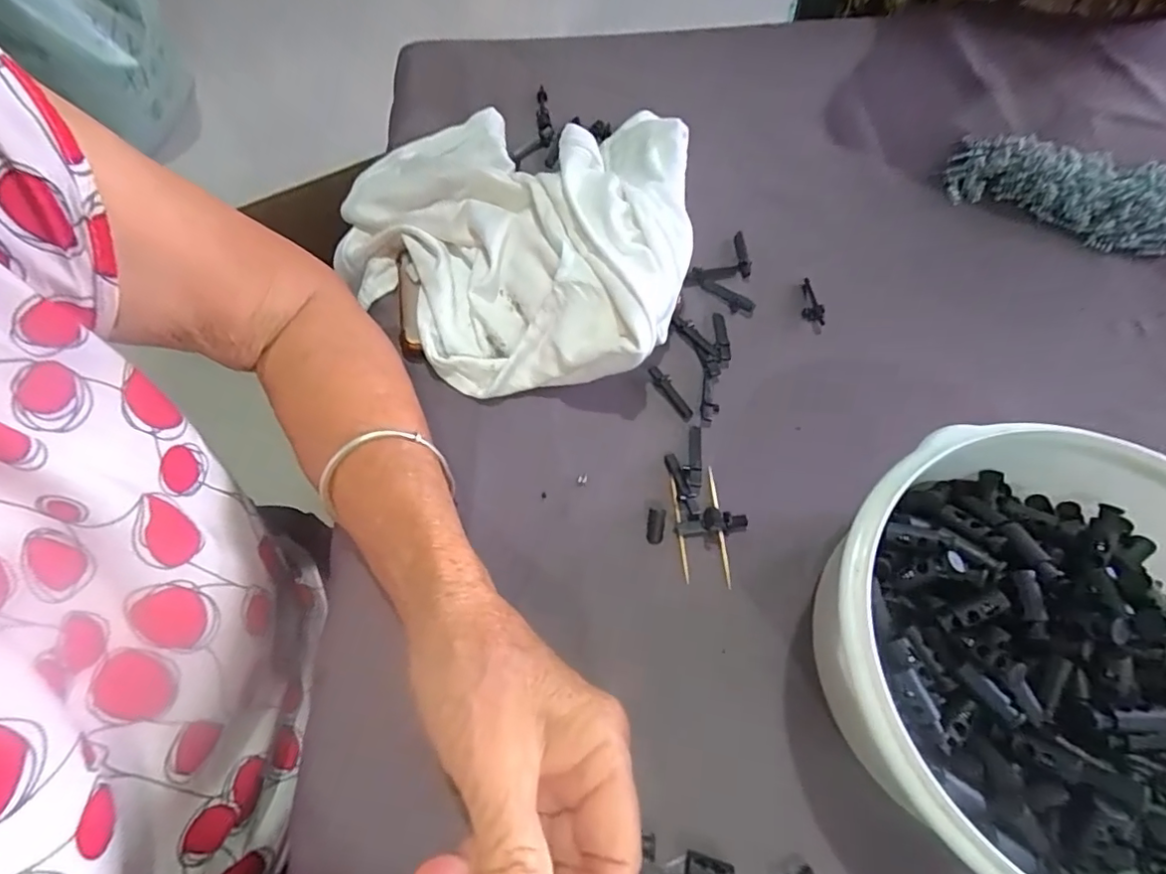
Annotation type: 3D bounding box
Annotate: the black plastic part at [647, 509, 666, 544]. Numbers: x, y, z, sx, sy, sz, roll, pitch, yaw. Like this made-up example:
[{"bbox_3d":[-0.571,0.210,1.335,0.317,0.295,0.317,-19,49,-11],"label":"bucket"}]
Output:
[{"bbox_3d":[0.036,0.045,0.277,0.009,0.004,0.017,9,66,8],"label":"black plastic part"}]

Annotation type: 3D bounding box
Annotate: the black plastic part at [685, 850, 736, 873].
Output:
[{"bbox_3d":[0.050,0.172,0.218,0.020,0.007,0.011,15,66,10],"label":"black plastic part"}]

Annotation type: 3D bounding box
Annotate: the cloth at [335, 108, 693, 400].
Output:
[{"bbox_3d":[-0.048,-0.129,0.334,0.221,0.056,0.203,9,66,8],"label":"cloth"}]

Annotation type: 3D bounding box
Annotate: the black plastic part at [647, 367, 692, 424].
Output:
[{"bbox_3d":[0.049,-0.024,0.309,0.009,0.005,0.037,-28,66,-10],"label":"black plastic part"}]

